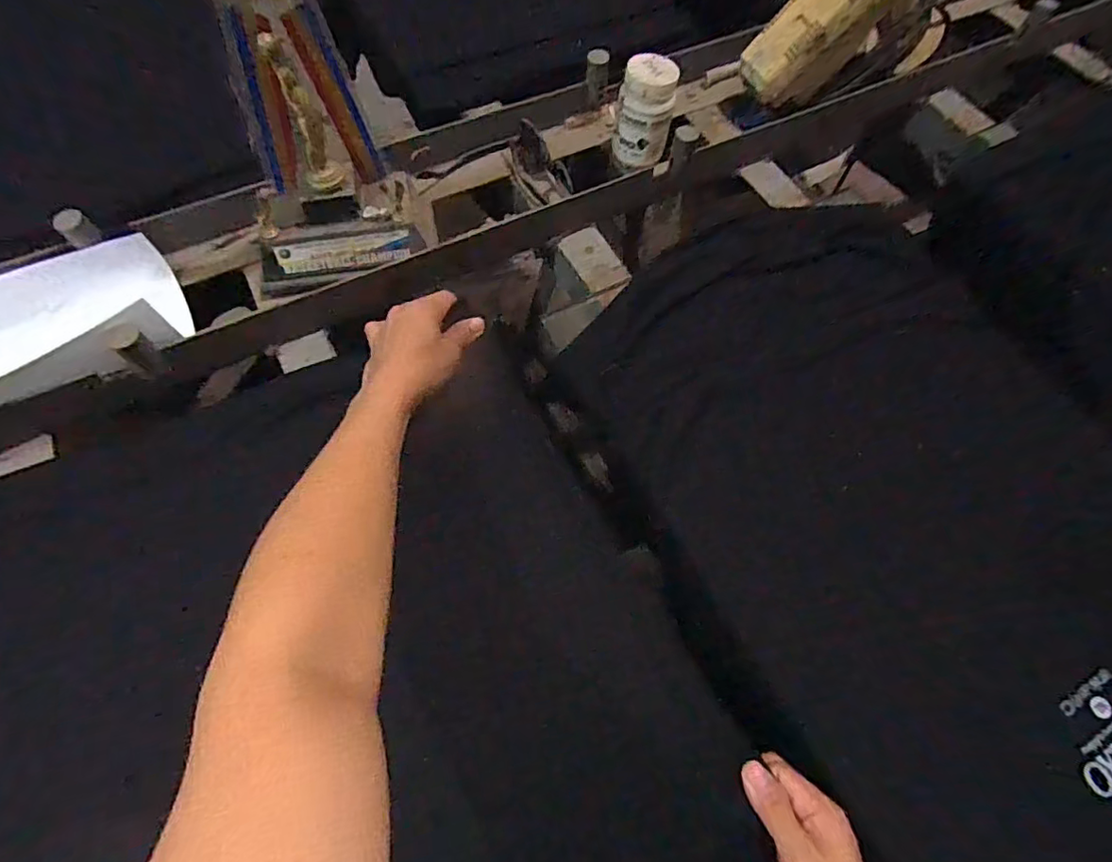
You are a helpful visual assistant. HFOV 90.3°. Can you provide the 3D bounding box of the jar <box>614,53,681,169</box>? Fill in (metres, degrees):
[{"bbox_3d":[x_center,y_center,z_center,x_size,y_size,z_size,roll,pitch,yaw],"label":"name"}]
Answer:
[{"bbox_3d":[0.099,-0.350,0.614,0.058,0.092,0.060,1,65,-2],"label":"jar"}]

